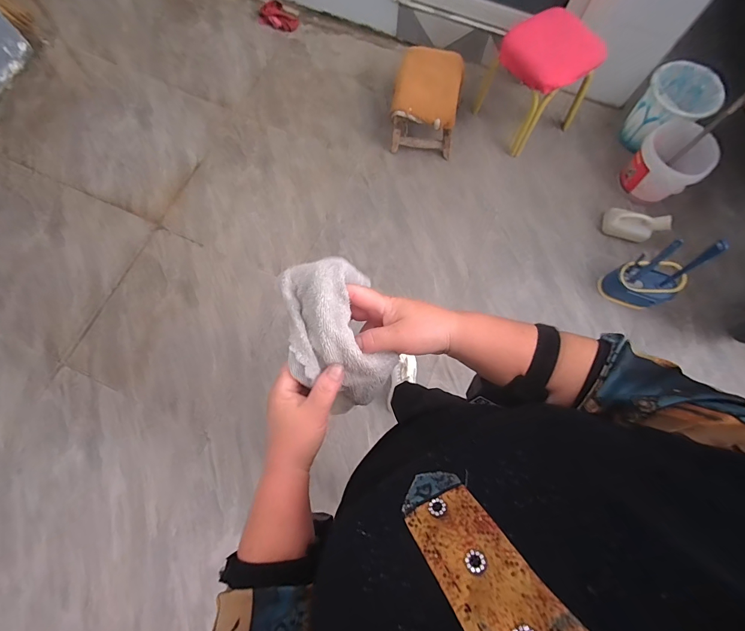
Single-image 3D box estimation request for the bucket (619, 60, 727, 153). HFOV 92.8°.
[{"bbox_3d":[1.087,-0.753,1.349,0.223,0.261,0.245,0,75,-1],"label":"bucket"}]

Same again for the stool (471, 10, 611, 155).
[{"bbox_3d":[0.622,-0.874,1.323,0.294,0.339,0.299,-31,77,-9],"label":"stool"}]

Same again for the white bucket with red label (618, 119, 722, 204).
[{"bbox_3d":[1.071,-0.552,1.285,0.216,0.205,0.223,0,75,-1],"label":"white bucket with red label"}]

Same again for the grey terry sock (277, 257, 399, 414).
[{"bbox_3d":[-0.036,0.018,0.358,0.091,0.075,0.144,-16,76,-6],"label":"grey terry sock"}]

